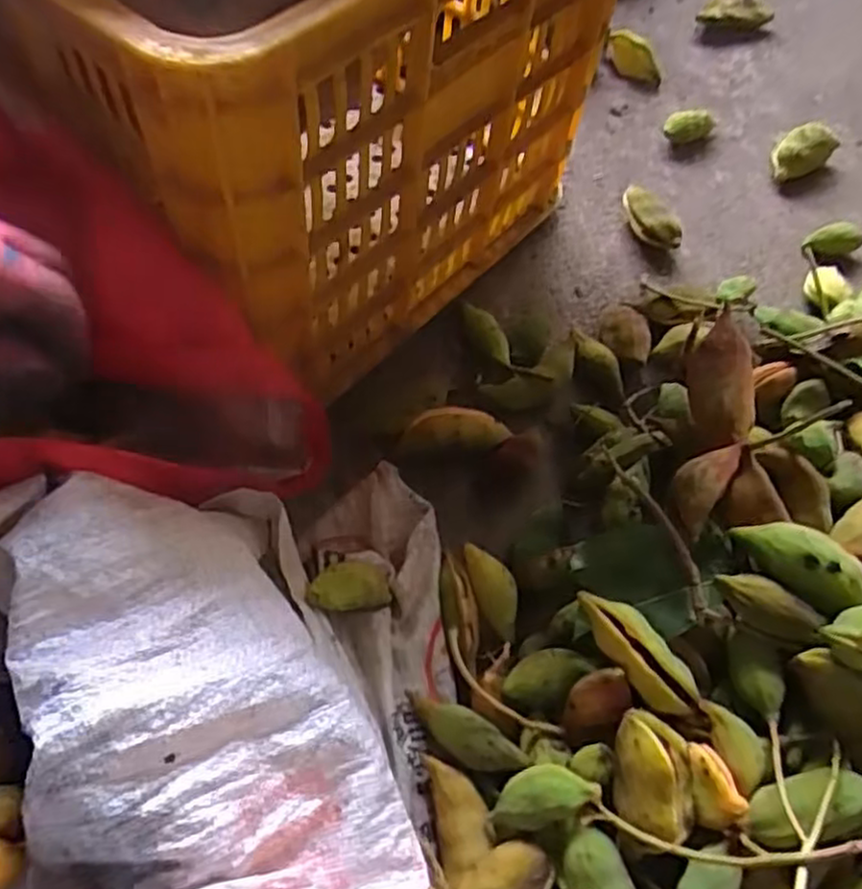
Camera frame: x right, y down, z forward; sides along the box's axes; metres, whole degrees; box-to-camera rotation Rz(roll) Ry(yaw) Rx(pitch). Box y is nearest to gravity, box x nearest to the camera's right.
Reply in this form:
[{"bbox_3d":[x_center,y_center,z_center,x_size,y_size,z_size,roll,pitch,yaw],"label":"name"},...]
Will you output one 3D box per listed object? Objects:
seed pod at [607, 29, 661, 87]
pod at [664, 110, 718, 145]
[{"bbox_3d":[0.220,-0.418,0.787,0.066,0.040,0.020,20,62,8],"label":"seed pod"},{"bbox_3d":[0.266,-0.325,0.753,0.057,0.023,0.024,-15,63,-11],"label":"pod"}]

